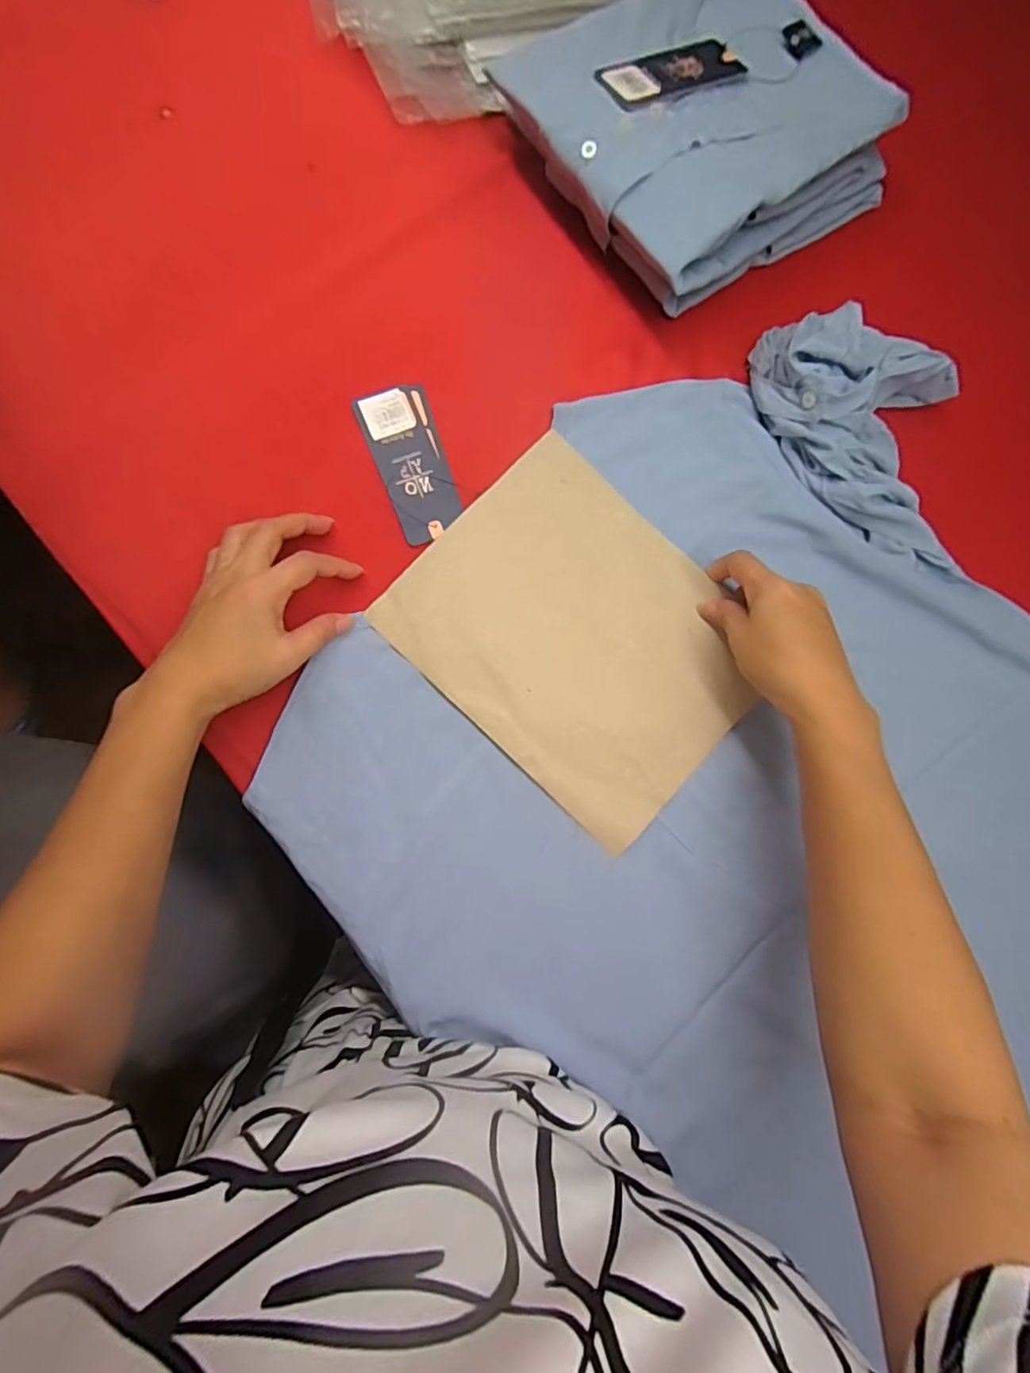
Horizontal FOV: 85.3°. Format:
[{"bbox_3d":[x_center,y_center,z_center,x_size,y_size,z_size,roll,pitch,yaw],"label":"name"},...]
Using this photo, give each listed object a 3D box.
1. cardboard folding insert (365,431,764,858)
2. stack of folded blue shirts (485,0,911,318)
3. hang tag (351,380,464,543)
[{"bbox_3d":[0.050,-0.035,0.412,0.249,0.010,0.196,44,82,1],"label":"cardboard folding insert"},{"bbox_3d":[0.147,-0.442,0.443,0.268,0.069,0.224,-37,89,-14],"label":"stack of folded blue shirts"},{"bbox_3d":[-0.076,-0.168,0.420,0.052,0.004,0.119,-19,86,-6],"label":"hang tag"}]

